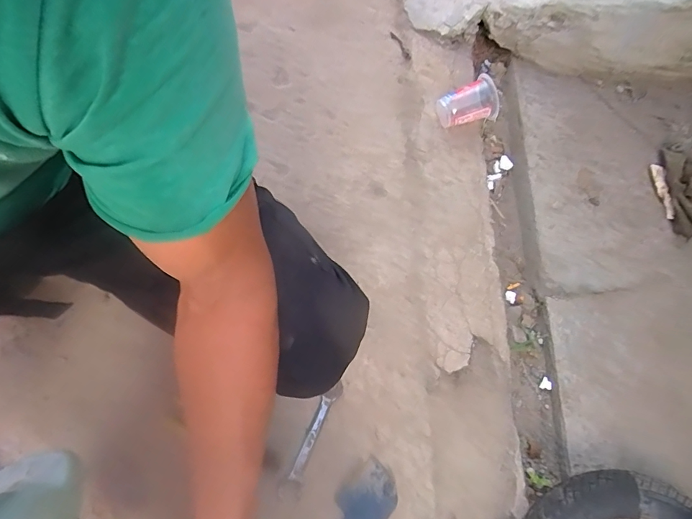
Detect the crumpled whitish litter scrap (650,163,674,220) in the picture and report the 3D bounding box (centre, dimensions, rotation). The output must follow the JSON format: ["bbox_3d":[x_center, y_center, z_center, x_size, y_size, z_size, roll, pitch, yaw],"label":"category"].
[{"bbox_3d":[0.615,-0.132,0.783,0.020,0.006,0.114,-10,79,18],"label":"crumpled whitish litter scrap"}]

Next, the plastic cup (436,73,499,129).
[{"bbox_3d":[0.232,-0.307,0.786,0.109,0.065,0.084,-15,75,-6],"label":"plastic cup"}]

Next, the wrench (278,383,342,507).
[{"bbox_3d":[-0.053,0.287,0.643,0.034,0.014,0.189,24,75,5],"label":"wrench"}]

